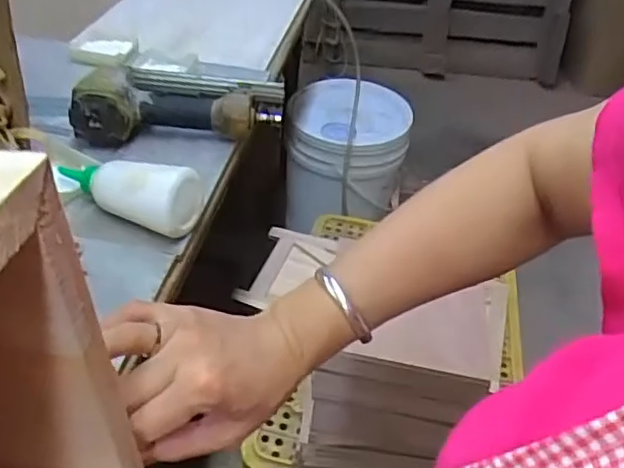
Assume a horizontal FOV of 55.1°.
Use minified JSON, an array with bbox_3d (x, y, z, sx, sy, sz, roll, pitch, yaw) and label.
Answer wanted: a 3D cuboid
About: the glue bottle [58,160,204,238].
[{"bbox_3d":[-0.184,-0.048,0.572,0.153,0.048,0.054,16,41,11],"label":"glue bottle"}]

